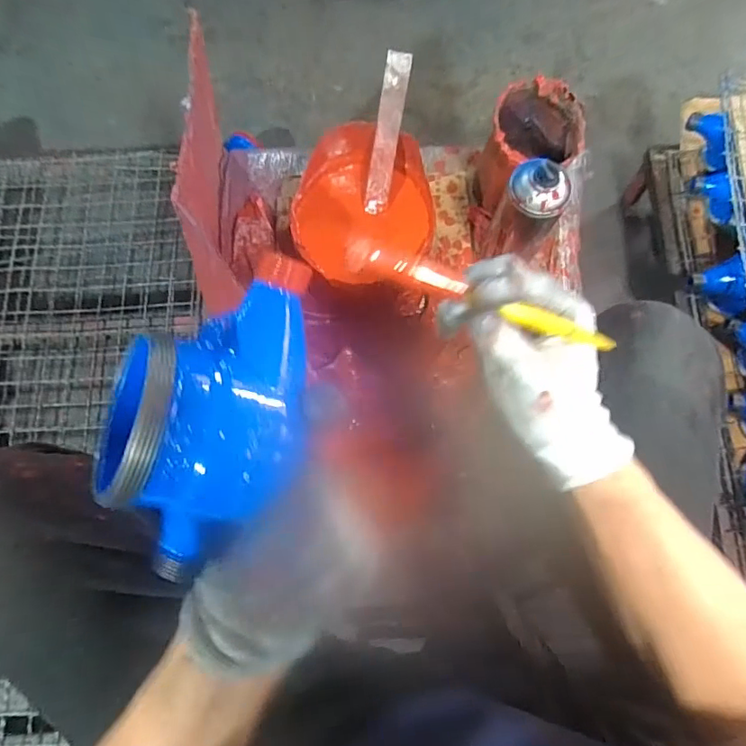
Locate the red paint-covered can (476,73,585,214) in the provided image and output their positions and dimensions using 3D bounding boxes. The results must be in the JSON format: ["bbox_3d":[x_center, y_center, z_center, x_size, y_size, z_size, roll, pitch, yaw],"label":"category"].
[{"bbox_3d":[0.188,-0.269,0.618,0.098,0.117,0.107,0,75,1],"label":"red paint-covered can"}]

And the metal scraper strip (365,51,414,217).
[{"bbox_3d":[0.015,-0.252,0.542,0.026,0.007,0.155,12,118,2],"label":"metal scraper strip"}]

